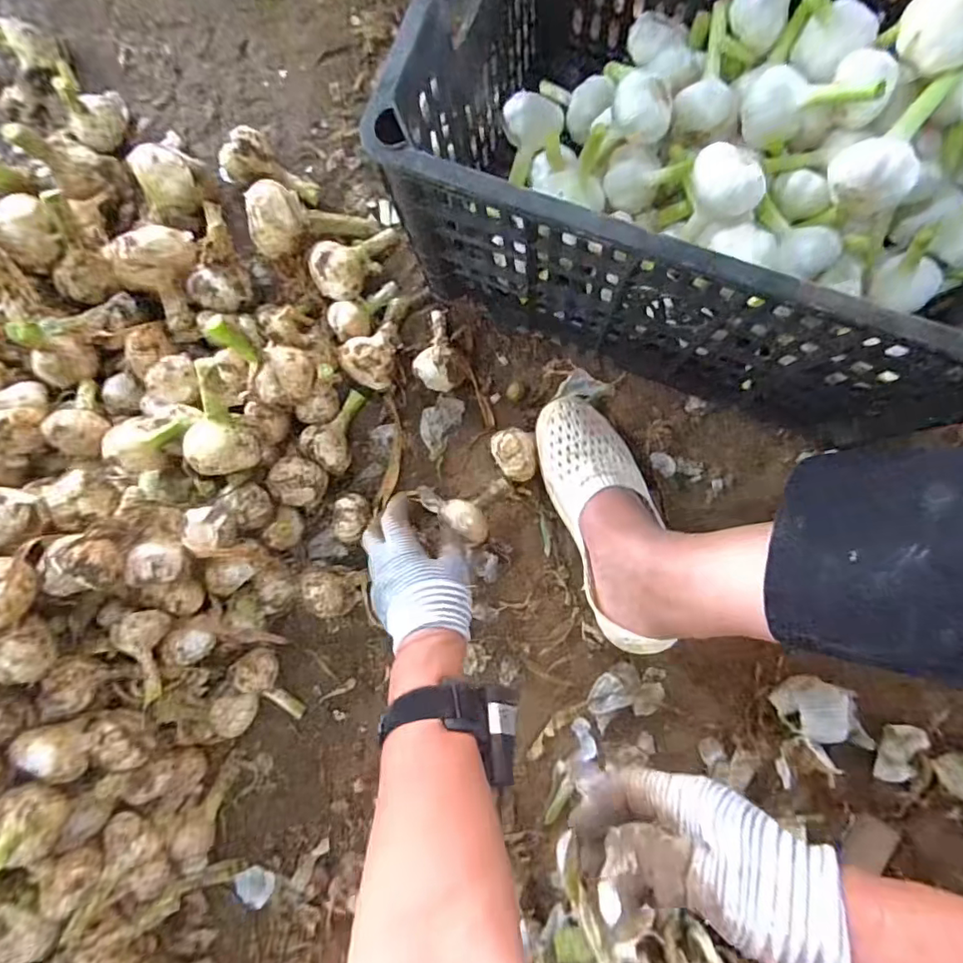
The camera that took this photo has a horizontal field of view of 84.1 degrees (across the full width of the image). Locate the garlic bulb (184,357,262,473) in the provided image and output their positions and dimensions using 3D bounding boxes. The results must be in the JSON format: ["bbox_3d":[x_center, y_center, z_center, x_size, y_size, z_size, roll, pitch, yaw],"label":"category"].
[{"bbox_3d":[-0.237,-0.051,0.480,0.056,0.065,0.090,-20,85,5],"label":"garlic bulb"}]

